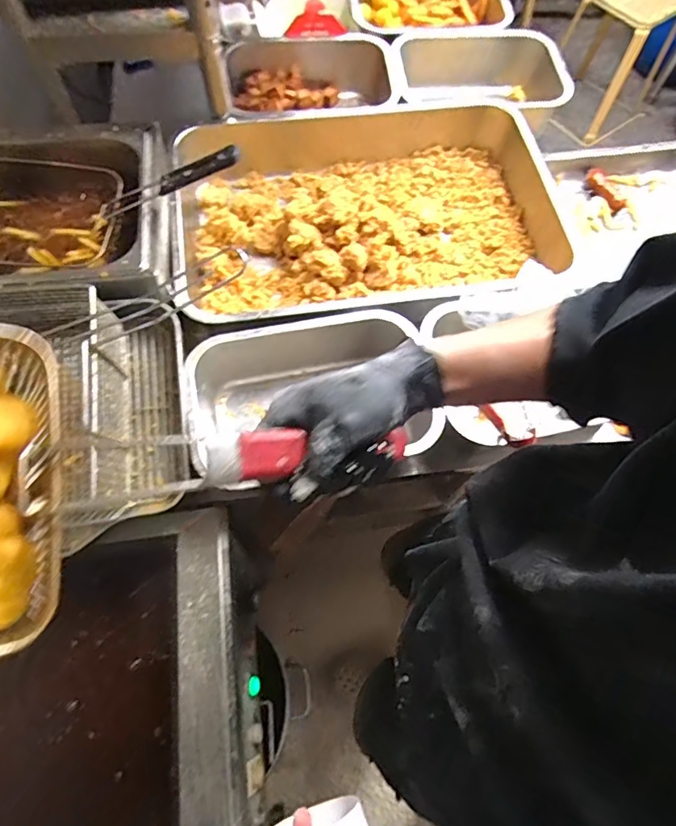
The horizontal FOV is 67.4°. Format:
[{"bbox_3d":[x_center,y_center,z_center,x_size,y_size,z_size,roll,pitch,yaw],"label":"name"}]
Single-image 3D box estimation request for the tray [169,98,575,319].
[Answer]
[{"bbox_3d":[0.043,-0.328,0.834,0.583,0.108,0.424,-7,66,-5],"label":"tray"}]

